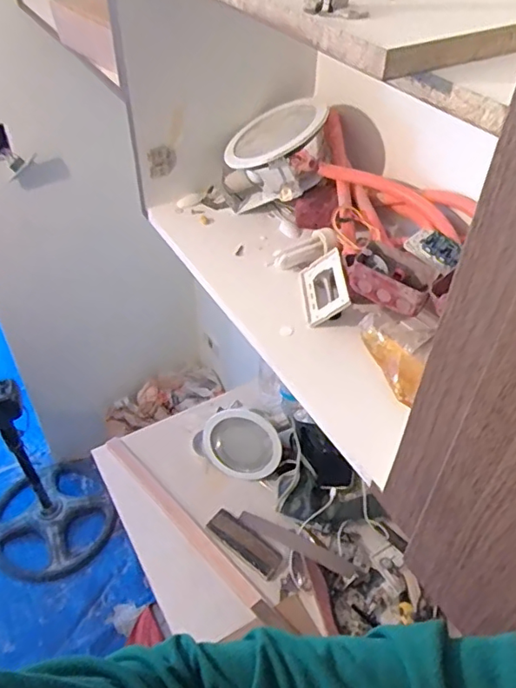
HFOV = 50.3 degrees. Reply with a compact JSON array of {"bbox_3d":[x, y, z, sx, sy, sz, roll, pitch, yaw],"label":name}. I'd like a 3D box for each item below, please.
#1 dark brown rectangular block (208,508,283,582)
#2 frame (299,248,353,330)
[{"bbox_3d":[-0.025,0.420,1.161,0.181,0.015,0.059,32,52,28],"label":"dark brown rectangular block"},{"bbox_3d":[0.094,-0.084,0.783,0.070,0.011,0.124,-26,42,18],"label":"frame"}]

